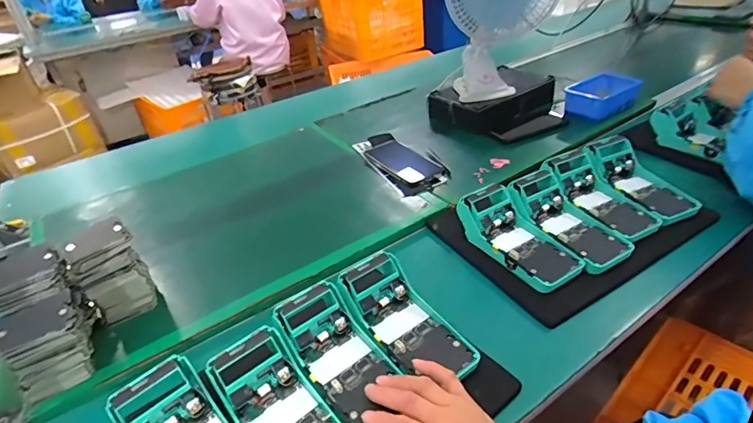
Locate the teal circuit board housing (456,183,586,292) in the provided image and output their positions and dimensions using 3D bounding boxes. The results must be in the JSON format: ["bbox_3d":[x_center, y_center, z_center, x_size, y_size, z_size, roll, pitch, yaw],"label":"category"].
[{"bbox_3d":[0.194,0.036,0.592,0.076,0.075,0.161,-24,37,-24],"label":"teal circuit board housing"}]

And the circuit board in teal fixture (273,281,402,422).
[{"bbox_3d":[-0.035,0.149,0.454,0.077,0.062,0.164,-29,40,-30],"label":"circuit board in teal fixture"}]

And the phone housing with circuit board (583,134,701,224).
[{"bbox_3d":[0.410,-0.059,0.667,0.096,0.056,0.164,-20,36,-19],"label":"phone housing with circuit board"}]

